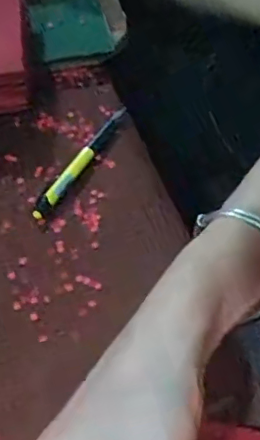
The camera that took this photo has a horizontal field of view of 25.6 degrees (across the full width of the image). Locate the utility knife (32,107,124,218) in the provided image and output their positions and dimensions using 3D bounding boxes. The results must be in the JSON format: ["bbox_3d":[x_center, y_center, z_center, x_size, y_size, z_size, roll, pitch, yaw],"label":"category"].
[{"bbox_3d":[-0.038,-0.049,0.456,0.016,0.011,0.128,21,57,21],"label":"utility knife"}]

